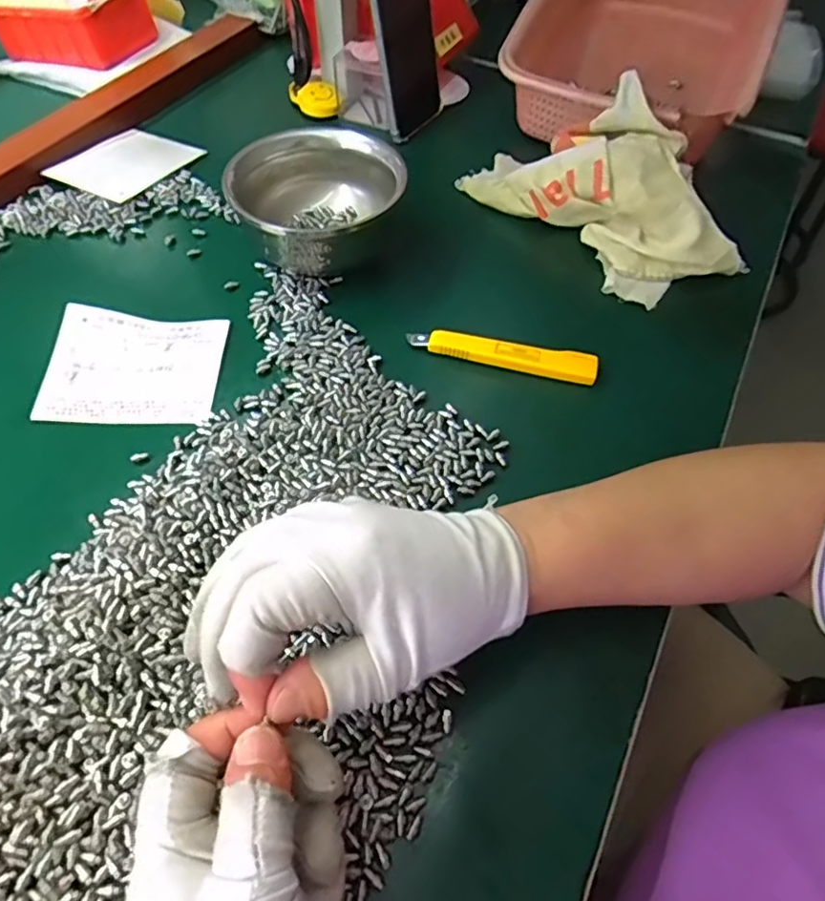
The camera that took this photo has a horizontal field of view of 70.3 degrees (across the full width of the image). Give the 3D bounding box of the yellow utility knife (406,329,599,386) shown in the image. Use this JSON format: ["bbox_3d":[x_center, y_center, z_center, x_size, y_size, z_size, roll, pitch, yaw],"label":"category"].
[{"bbox_3d":[0.061,-0.067,0.397,0.126,0.013,0.018,14,56,7],"label":"yellow utility knife"}]

